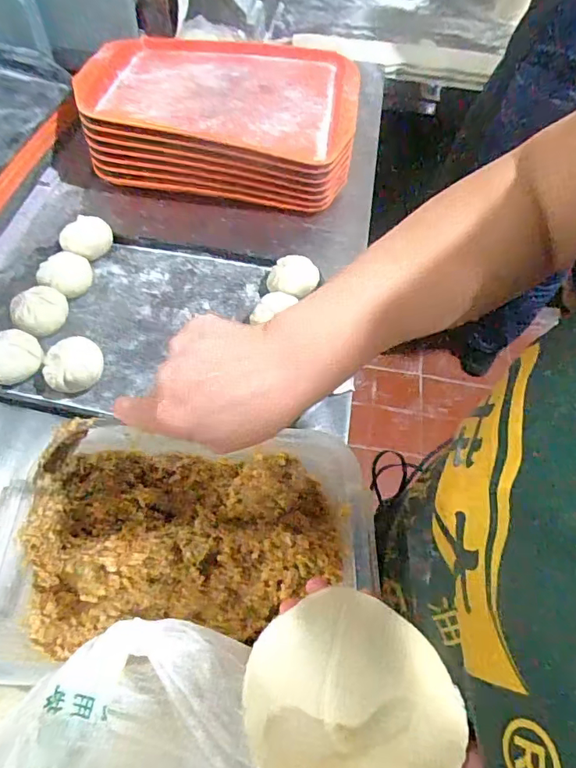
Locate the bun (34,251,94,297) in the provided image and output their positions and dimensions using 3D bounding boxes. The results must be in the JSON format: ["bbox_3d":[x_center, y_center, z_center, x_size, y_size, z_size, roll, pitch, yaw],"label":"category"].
[{"bbox_3d":[-0.303,-0.151,0.684,0.058,0.038,0.065,4,56,-2],"label":"bun"}]

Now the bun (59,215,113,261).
[{"bbox_3d":[-0.292,-0.208,0.728,0.067,0.046,0.067,0,56,-5],"label":"bun"}]

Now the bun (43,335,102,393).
[{"bbox_3d":[-0.255,-0.018,0.598,0.069,0.056,0.055,-29,63,-22],"label":"bun"}]

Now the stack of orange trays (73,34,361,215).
[{"bbox_3d":[-0.110,-0.457,0.850,0.428,0.110,0.308,7,56,0],"label":"stack of orange trays"}]

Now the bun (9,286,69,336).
[{"bbox_3d":[-0.317,-0.091,0.641,0.066,0.041,0.063,2,56,-3],"label":"bun"}]

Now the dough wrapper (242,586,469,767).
[{"bbox_3d":[0.038,0.185,0.300,0.124,0.027,0.105,-7,57,-9],"label":"dough wrapper"}]

